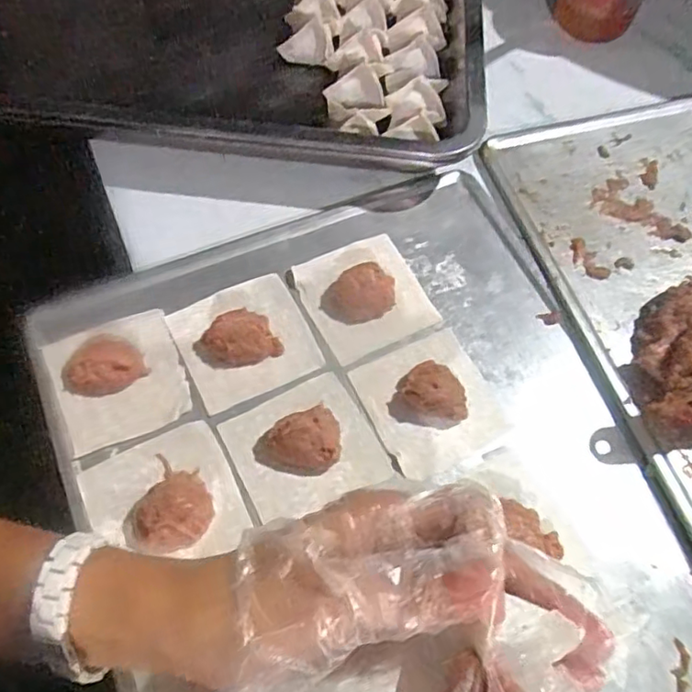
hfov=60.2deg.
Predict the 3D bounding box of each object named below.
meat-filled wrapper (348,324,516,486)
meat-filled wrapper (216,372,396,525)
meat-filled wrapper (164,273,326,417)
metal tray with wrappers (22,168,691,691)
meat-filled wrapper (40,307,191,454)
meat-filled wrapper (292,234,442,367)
[{"bbox_3d":[0.053,0.031,0.362,0.077,0.022,0.081,-23,67,-14],"label":"meat-filled wrapper"},{"bbox_3d":[-0.024,0.055,0.341,0.078,0.027,0.076,-25,67,-14],"label":"meat-filled wrapper"},{"bbox_3d":[-0.064,-0.009,0.372,0.079,0.024,0.076,-24,67,-14],"label":"meat-filled wrapper"},{"bbox_3d":[0.033,0.109,0.323,0.315,0.023,0.453,-20,66,-12],"label":"metal tray with wrappers"},{"bbox_3d":[-0.138,0.017,0.358,0.074,0.016,0.076,-21,66,-13],"label":"meat-filled wrapper"},{"bbox_3d":[0.013,-0.038,0.396,0.077,0.017,0.079,-24,67,-14],"label":"meat-filled wrapper"}]

